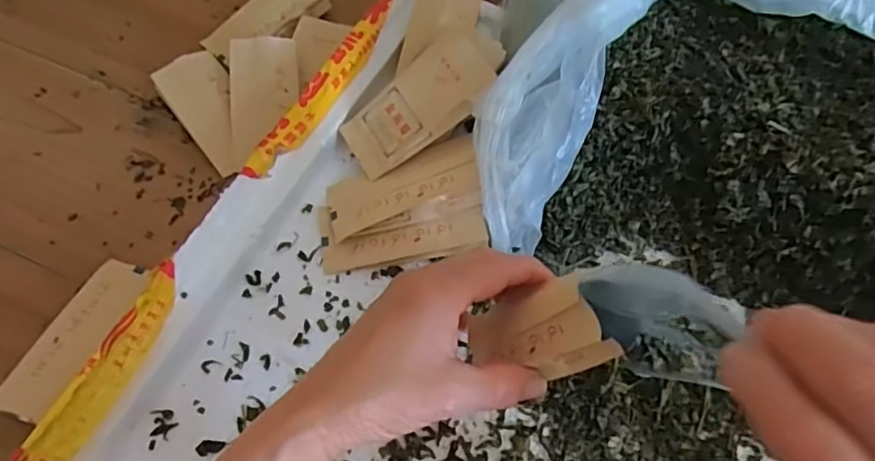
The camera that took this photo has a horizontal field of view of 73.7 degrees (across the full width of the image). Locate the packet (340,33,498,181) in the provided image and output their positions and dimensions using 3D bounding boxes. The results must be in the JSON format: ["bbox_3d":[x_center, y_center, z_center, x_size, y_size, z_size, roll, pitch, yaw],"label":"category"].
[{"bbox_3d":[-0.015,-0.084,0.400,0.110,0.008,0.054,-35,74,16],"label":"packet"}]

